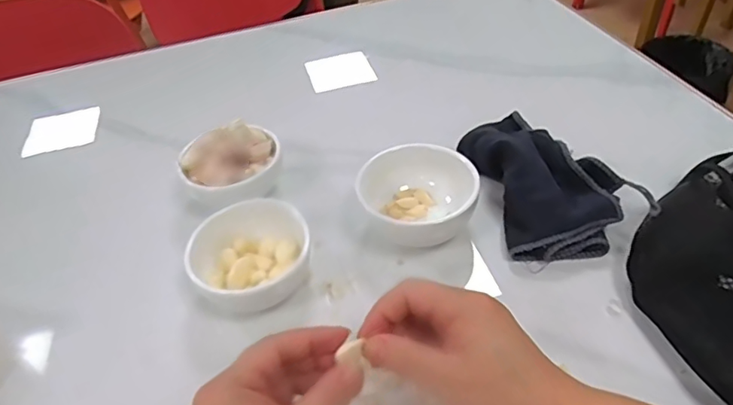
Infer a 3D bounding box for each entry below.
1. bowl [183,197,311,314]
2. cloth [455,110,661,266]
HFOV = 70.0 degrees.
[{"bbox_3d":[-0.092,0.038,0.416,0.096,0.049,0.094,-4,44,4],"label":"bowl"},{"bbox_3d":[0.152,-0.026,0.449,0.103,0.046,0.157,-13,44,-6],"label":"cloth"}]

